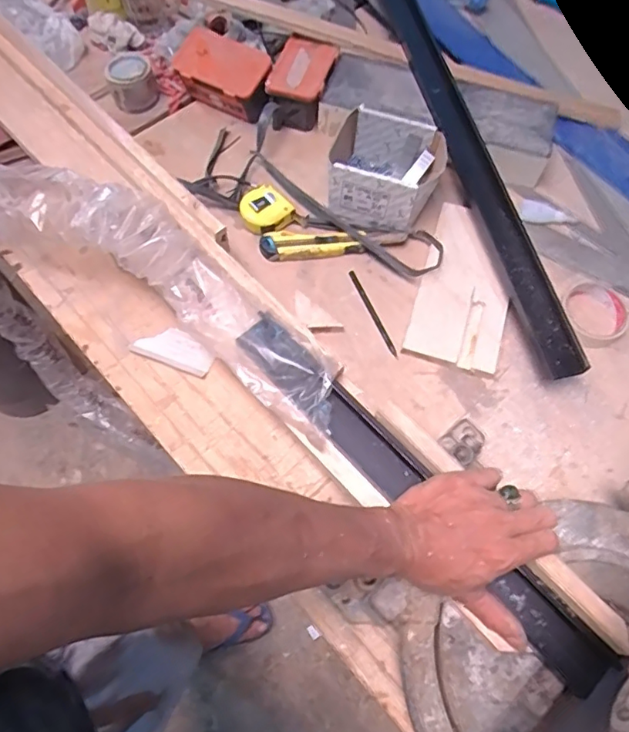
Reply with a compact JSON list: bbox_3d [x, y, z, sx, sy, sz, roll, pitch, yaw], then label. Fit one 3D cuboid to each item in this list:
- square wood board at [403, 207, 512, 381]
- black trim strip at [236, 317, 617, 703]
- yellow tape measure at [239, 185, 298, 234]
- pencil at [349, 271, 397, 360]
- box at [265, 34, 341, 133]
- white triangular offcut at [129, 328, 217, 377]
[{"bbox_3d":[0.201,-0.110,0.711,0.118,0.010,0.237,15,70,6],"label":"square wood board"},{"bbox_3d":[0.090,0.114,0.496,0.048,0.028,0.438,-41,77,-17],"label":"black trim strip"},{"bbox_3d":[-0.069,-0.213,0.741,0.068,0.031,0.067,41,71,16],"label":"yellow tape measure"},{"bbox_3d":[0.077,-0.069,0.702,0.009,0.010,0.134,-22,67,-10],"label":"pencil"},{"bbox_3d":[-0.020,-0.429,0.820,0.087,0.061,0.137,13,66,5],"label":"box"},{"bbox_3d":[-0.175,-0.022,0.674,0.103,0.013,0.045,20,67,8],"label":"white triangular offcut"}]

